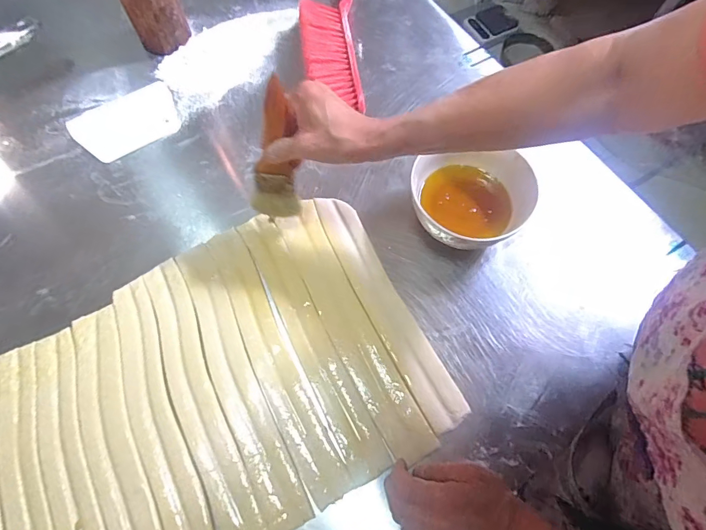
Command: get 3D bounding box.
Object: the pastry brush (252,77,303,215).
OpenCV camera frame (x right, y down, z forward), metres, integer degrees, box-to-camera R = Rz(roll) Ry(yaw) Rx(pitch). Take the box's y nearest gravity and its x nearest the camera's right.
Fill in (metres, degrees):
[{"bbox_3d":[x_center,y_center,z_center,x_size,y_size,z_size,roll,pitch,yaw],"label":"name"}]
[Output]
[{"bbox_3d":[-0.087,-0.116,0.451,0.052,0.164,0.012,5,46,-3],"label":"pastry brush"}]

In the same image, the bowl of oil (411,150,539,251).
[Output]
[{"bbox_3d":[0.148,-0.087,0.530,0.148,0.067,0.120,15,67,7],"label":"bowl of oil"}]

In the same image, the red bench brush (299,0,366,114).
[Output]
[{"bbox_3d":[-0.036,-0.388,0.666,0.095,0.054,0.375,-2,66,0],"label":"red bench brush"}]

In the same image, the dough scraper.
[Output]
[{"bbox_3d":[-0.337,-0.215,0.620,0.149,0.004,0.106,-34,70,-13],"label":"dough scraper"}]

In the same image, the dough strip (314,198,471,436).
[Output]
[{"bbox_3d":[0.038,0.042,0.504,0.048,0.005,0.314,-25,68,-10],"label":"dough strip"}]

